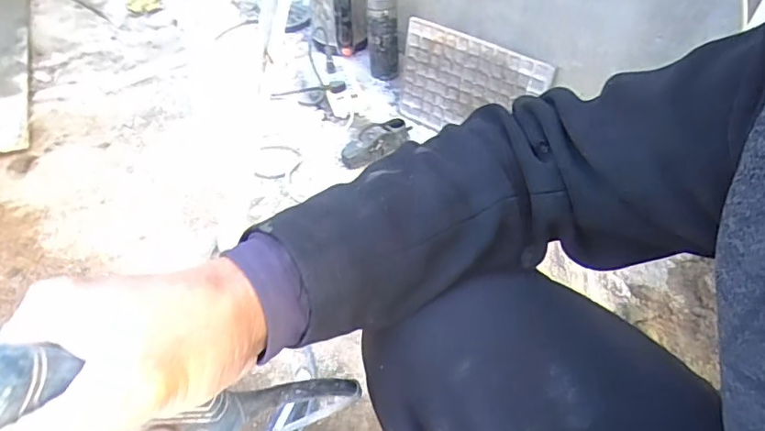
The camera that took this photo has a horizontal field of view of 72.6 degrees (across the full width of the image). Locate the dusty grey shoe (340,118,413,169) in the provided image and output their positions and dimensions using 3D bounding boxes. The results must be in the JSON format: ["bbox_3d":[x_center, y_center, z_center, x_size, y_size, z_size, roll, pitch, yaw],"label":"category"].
[{"bbox_3d":[-0.007,-0.154,1.055,0.179,0.047,0.054,-31,52,-28],"label":"dusty grey shoe"}]

